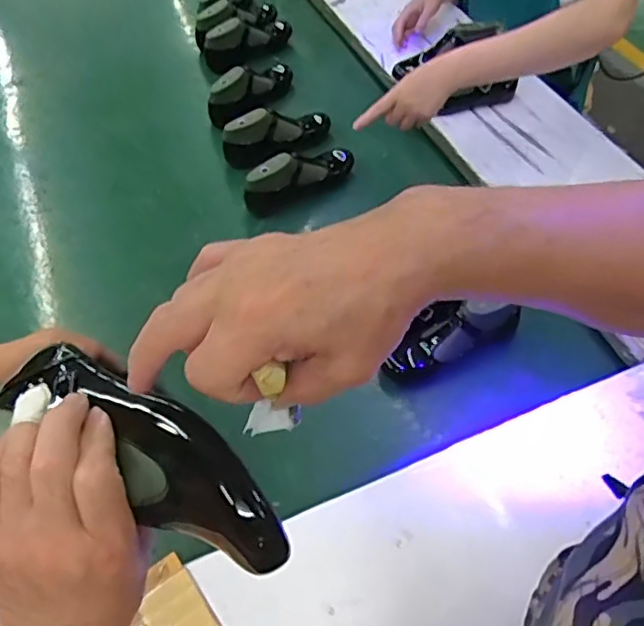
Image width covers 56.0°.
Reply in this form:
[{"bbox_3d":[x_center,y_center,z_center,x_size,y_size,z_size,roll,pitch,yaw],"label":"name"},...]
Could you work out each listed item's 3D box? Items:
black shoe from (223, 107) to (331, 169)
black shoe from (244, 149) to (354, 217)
[{"bbox_3d":[-0.078,-0.338,1.108,0.214,0.081,0.070,-27,57,-16],"label":"black shoe"},{"bbox_3d":[-0.034,-0.237,1.029,0.209,0.086,0.076,-16,55,-9],"label":"black shoe"}]

